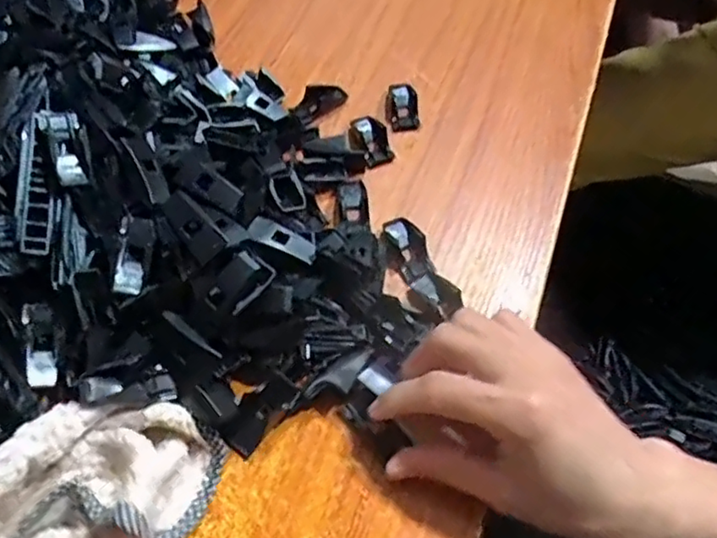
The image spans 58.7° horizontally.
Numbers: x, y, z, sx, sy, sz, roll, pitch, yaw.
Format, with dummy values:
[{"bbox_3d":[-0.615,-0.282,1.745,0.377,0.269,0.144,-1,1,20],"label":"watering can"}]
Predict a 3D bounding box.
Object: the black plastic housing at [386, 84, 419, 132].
[{"bbox_3d":[0.030,-0.111,0.437,0.021,0.009,0.041,-6,56,-3],"label":"black plastic housing"}]

